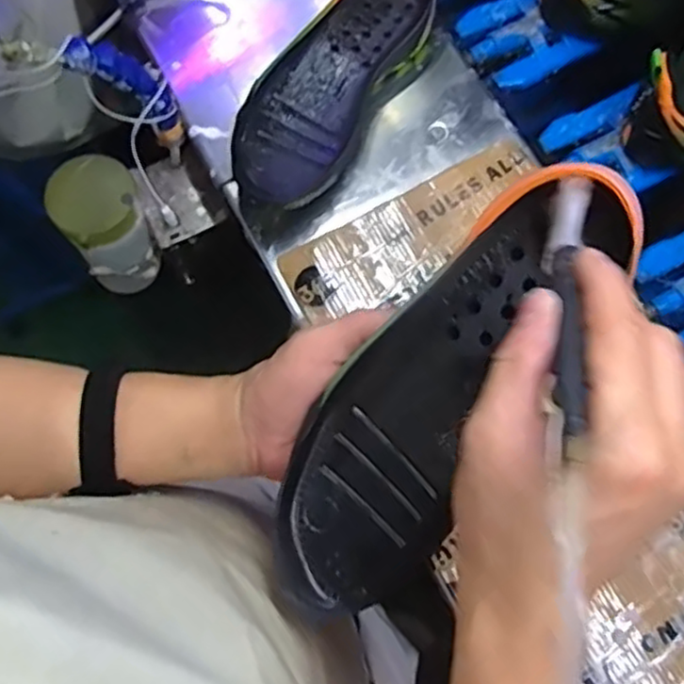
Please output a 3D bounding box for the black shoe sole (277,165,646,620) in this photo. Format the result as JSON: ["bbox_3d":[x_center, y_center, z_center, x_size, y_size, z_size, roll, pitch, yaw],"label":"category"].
[{"bbox_3d":[0.045,0.026,0.356,0.086,0.037,0.249,35,102,10],"label":"black shoe sole"}]

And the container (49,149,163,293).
[{"bbox_3d":[-0.205,-0.103,0.631,0.074,0.118,0.070,-37,77,-8],"label":"container"}]

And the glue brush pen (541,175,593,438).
[{"bbox_3d":[0.090,-0.020,0.277,0.017,0.012,0.133,10,50,4],"label":"glue brush pen"}]

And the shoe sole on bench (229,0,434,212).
[{"bbox_3d":[-0.005,-0.217,0.589,0.096,0.062,0.250,28,78,9],"label":"shoe sole on bench"}]

